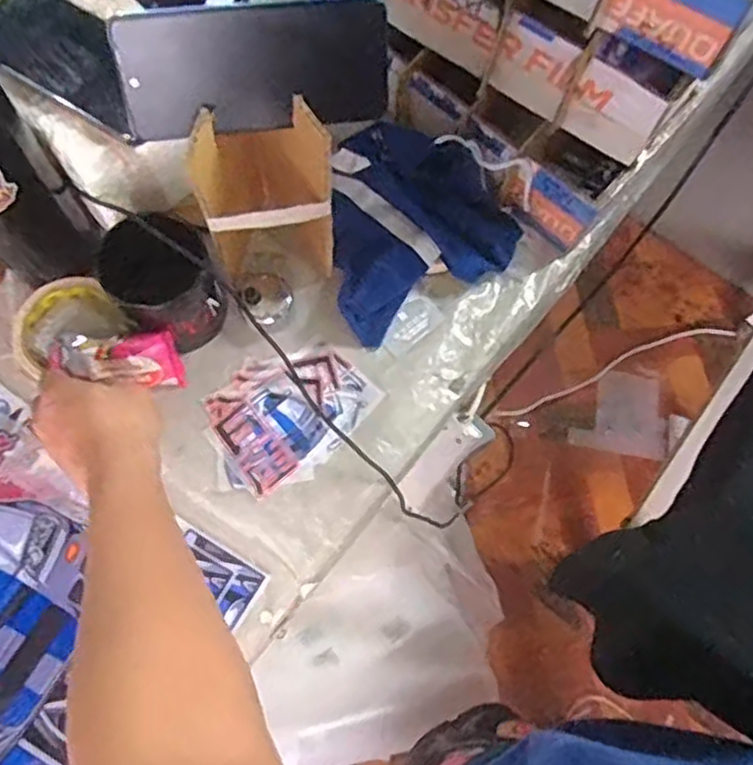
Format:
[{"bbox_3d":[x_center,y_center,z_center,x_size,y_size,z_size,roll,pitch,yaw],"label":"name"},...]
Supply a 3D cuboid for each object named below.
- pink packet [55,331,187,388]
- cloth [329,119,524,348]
[{"bbox_3d":[-0.205,-0.020,0.583,0.095,0.055,0.032,2,72,-2],"label":"pink packet"},{"bbox_3d":[0.024,-0.140,0.618,0.173,0.043,0.156,-31,92,-4],"label":"cloth"}]

